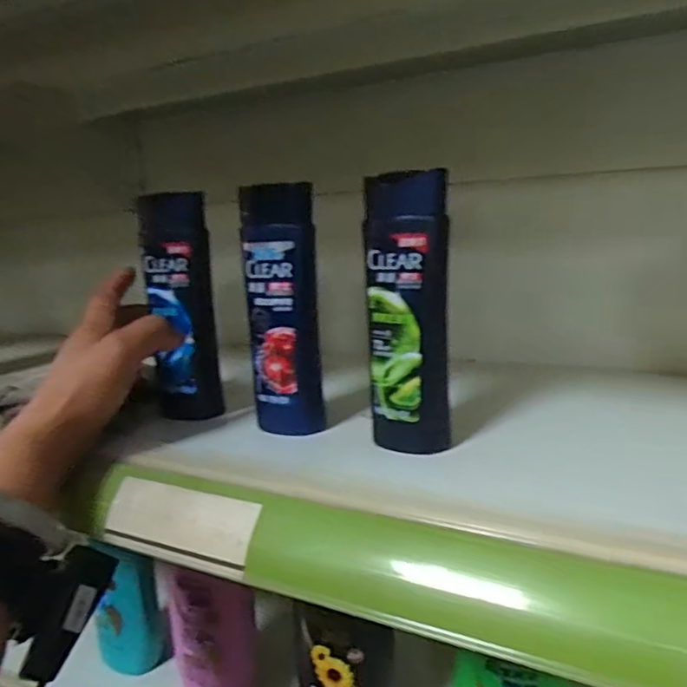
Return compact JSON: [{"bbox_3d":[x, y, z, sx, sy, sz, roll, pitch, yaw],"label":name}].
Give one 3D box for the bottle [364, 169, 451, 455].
[{"bbox_3d":[0.041,-0.014,0.365,0.050,0.176,0.035,-3,13,5],"label":"bottle"}]

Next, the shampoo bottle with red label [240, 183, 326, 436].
[{"bbox_3d":[-0.041,-0.023,0.414,0.051,0.170,0.038,-1,5,12],"label":"shampoo bottle with red label"}]

